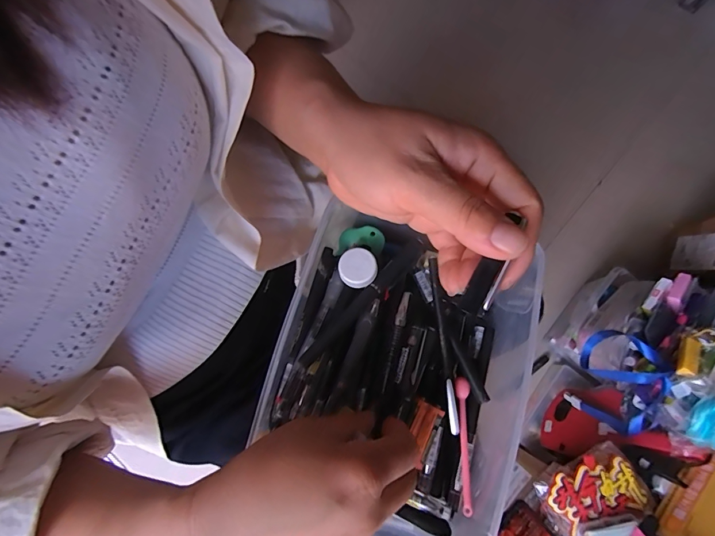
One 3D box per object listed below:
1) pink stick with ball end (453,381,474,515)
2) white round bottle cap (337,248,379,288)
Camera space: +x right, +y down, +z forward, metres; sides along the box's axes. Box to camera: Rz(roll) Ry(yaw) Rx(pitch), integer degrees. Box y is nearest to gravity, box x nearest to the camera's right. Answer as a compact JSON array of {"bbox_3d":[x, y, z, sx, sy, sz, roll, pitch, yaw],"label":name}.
[{"bbox_3d":[0.083,0.135,0.295,0.012,0.010,0.095,5,63,0],"label":"pink stick with ball end"},{"bbox_3d":[0.000,0.000,0.294,0.029,0.011,0.029,0,80,-1],"label":"white round bottle cap"}]

